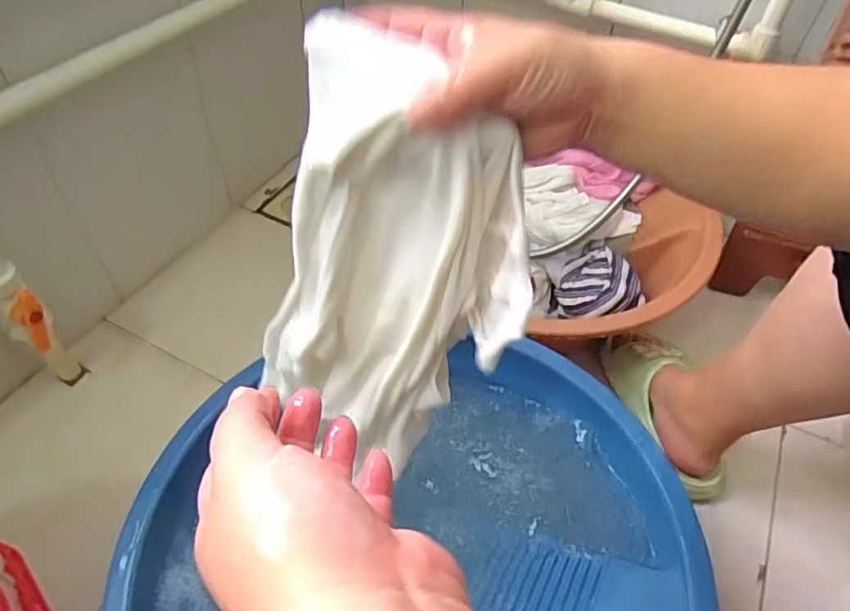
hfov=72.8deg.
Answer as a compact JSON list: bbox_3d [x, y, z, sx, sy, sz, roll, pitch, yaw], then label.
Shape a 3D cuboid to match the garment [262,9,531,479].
[{"bbox_3d":[-0.028,-0.015,0.349,0.139,0.244,0.121,-14,52,-15],"label":"garment"}]

